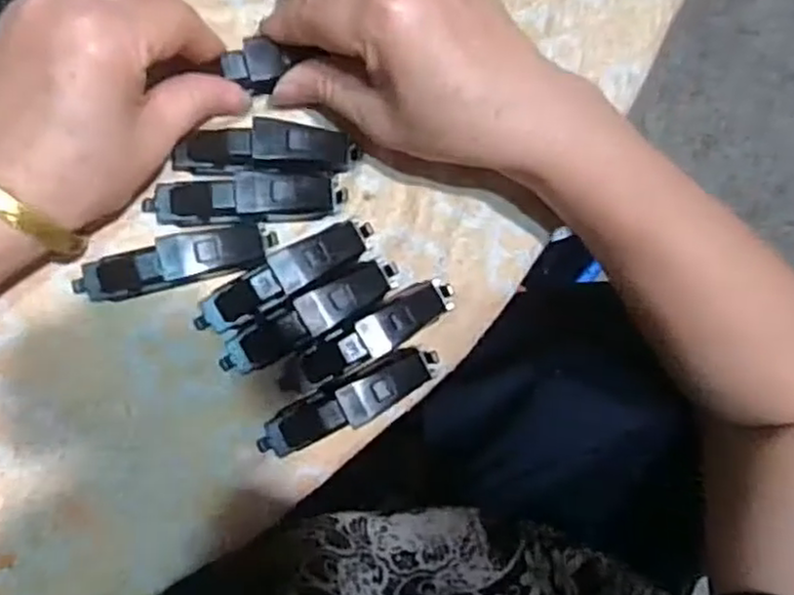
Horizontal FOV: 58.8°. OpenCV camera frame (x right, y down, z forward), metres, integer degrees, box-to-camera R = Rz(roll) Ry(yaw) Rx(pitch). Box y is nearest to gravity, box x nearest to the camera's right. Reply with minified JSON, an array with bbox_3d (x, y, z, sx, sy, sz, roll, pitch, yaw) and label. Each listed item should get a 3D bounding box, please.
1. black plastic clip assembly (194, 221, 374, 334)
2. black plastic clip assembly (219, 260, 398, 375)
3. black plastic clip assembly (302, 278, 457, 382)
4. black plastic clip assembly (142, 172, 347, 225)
[{"bbox_3d":[-0.047,-0.010,0.298,0.081,0.018,0.017,-31,93,-8],"label":"black plastic clip assembly"},{"bbox_3d":[-0.036,0.007,0.298,0.081,0.019,0.018,-32,93,-8],"label":"black plastic clip assembly"},{"bbox_3d":[-0.007,0.014,0.304,0.074,0.015,0.017,-31,93,-8],"label":"black plastic clip assembly"},{"bbox_3d":[-0.063,-0.041,0.294,0.082,0.022,0.017,-3,89,-9],"label":"black plastic clip assembly"}]

